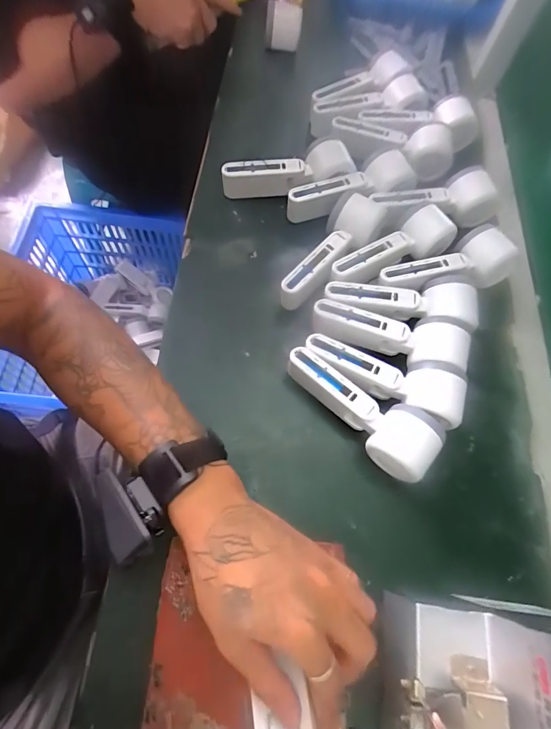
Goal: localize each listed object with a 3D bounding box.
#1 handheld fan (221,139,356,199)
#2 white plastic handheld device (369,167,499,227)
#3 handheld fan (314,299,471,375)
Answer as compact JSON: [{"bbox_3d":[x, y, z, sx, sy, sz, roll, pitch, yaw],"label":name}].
[{"bbox_3d":[0.015,-0.243,0.503,0.167,0.056,0.048,-9,68,-7],"label":"handheld fan"},{"bbox_3d":[0.204,-0.211,0.499,0.152,0.048,0.043,2,67,-3],"label":"white plastic handheld device"},{"bbox_3d":[0.121,-0.032,0.422,0.165,0.045,0.056,15,67,3],"label":"handheld fan"}]

